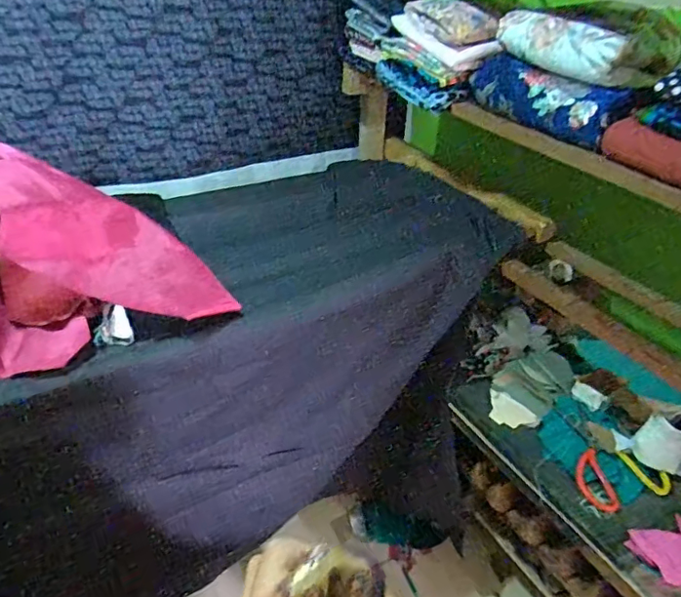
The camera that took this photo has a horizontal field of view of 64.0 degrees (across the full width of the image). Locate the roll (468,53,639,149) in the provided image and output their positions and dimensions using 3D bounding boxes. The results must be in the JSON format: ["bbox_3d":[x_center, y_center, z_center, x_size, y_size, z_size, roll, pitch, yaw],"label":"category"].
[{"bbox_3d":[0.343,-0.335,0.915,0.066,0.083,0.299,-16,38,-26],"label":"roll"}]

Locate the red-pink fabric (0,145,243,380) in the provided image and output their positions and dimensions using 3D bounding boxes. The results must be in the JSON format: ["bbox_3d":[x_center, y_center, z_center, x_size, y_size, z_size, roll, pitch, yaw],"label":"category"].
[{"bbox_3d":[-0.415,-0.063,0.760,0.438,0.175,0.355,30,42,34],"label":"red-pink fabric"}]

